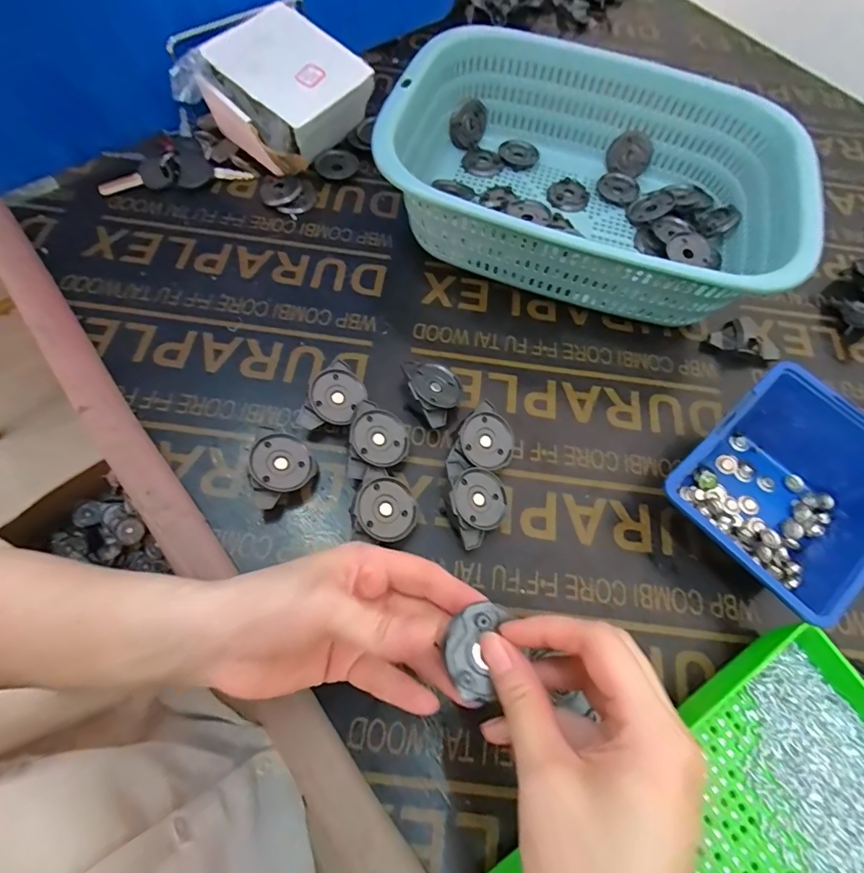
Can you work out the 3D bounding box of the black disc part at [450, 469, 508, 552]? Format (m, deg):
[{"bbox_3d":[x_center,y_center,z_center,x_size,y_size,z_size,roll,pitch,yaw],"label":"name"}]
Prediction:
[{"bbox_3d":[0.029,0.047,0.324,0.042,0.014,0.049,48,59,-1],"label":"black disc part"}]

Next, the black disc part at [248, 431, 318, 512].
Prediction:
[{"bbox_3d":[-0.107,0.021,0.323,0.045,0.014,0.042,-29,82,-37],"label":"black disc part"}]

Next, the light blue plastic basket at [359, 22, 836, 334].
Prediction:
[{"bbox_3d":[0.134,-0.226,0.415,0.338,0.108,0.245,16,65,3],"label":"light blue plastic basket"}]

